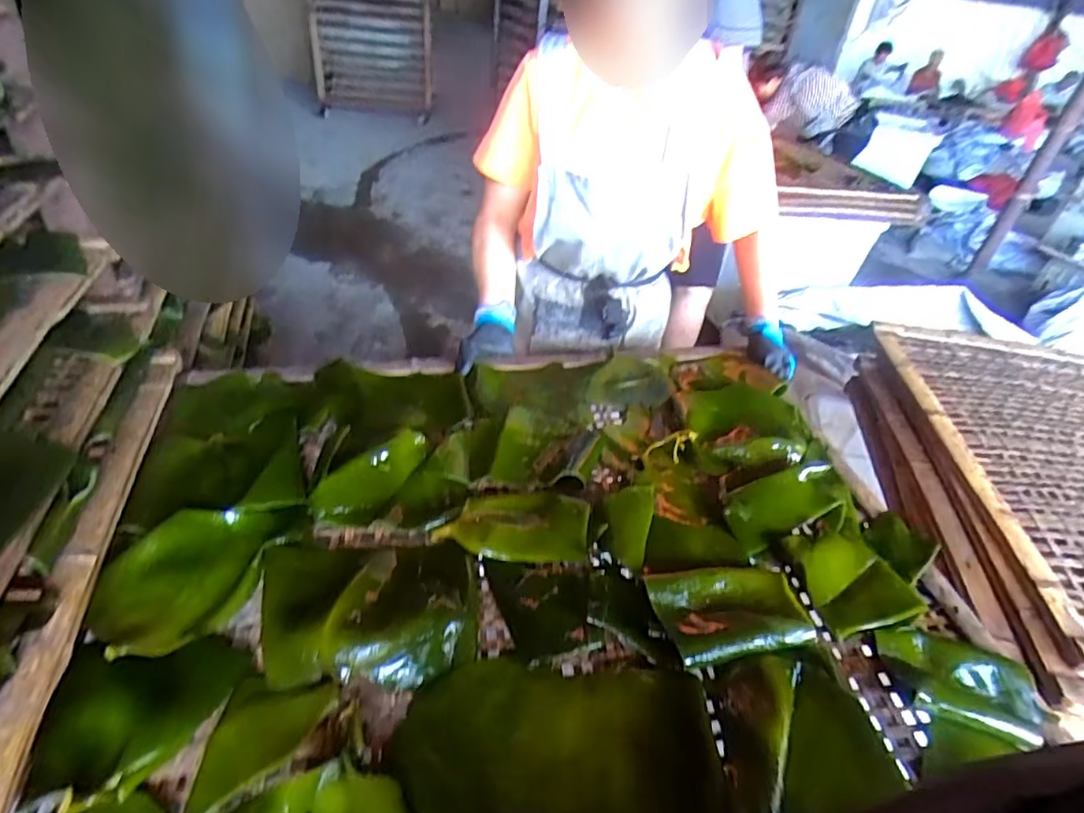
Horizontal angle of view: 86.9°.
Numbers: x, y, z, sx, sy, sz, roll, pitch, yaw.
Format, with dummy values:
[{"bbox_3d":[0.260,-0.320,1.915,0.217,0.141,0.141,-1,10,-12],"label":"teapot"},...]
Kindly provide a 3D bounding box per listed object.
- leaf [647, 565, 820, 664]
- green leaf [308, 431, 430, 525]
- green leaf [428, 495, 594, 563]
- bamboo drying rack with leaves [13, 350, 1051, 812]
[{"bbox_3d":[0.196,0.213,0.610,0.149,0.025,0.101,-5,39,-12],"label":"leaf"},{"bbox_3d":[-0.208,0.086,0.714,0.065,0.039,0.165,24,35,18],"label":"green leaf"},{"bbox_3d":[-0.031,0.141,0.675,0.176,0.021,0.092,-4,39,-11],"label":"green leaf"},{"bbox_3d":[-0.011,0.160,0.691,0.920,0.070,0.763,-4,39,-11],"label":"bamboo drying rack with leaves"}]

